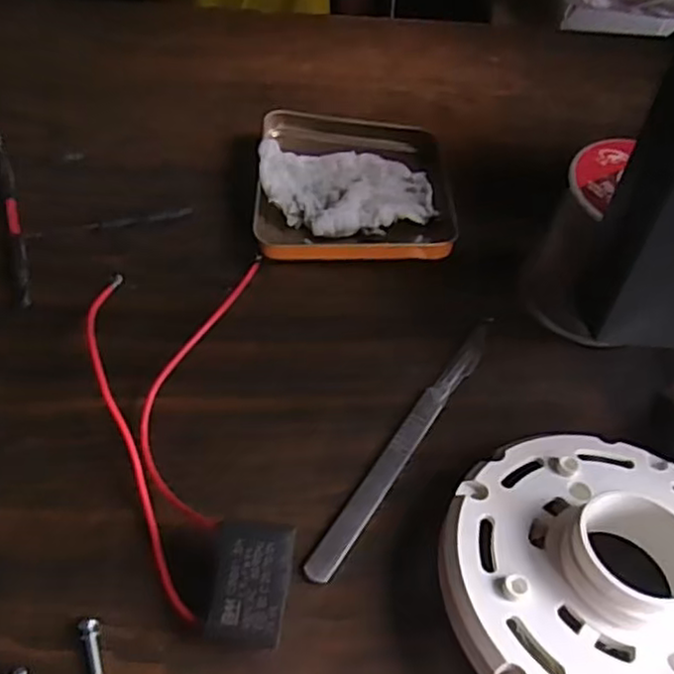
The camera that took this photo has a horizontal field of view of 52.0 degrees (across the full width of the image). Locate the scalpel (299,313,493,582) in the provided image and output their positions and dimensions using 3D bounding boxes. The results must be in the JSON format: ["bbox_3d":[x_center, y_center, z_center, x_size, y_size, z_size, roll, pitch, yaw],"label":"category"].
[{"bbox_3d":[0.030,0.039,0.273,0.011,0.004,0.136,31,55,16],"label":"scalpel"}]

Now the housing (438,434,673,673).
[{"bbox_3d":[0.093,0.080,0.227,0.114,0.031,0.109,4,52,-5],"label":"housing"}]

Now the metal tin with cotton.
[{"bbox_3d":[0.009,-0.082,0.353,0.096,0.017,0.099,1,52,-7],"label":"metal tin with cotton"}]

